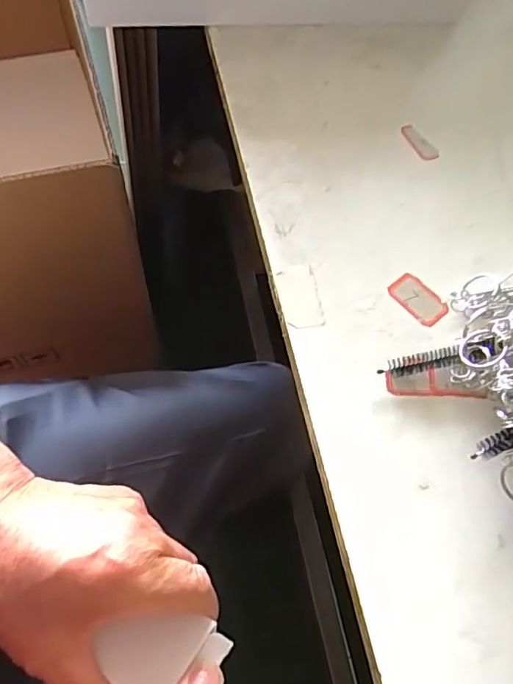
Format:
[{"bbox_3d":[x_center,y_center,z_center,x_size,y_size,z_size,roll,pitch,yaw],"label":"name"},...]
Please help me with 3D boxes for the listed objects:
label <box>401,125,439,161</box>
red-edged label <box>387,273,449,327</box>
[{"bbox_3d":[0.123,-0.150,0.399,0.014,0.004,0.036,-23,68,-6],"label":"label"},{"bbox_3d":[0.101,-0.027,0.332,0.021,0.004,0.037,-37,70,-17],"label":"red-edged label"}]

